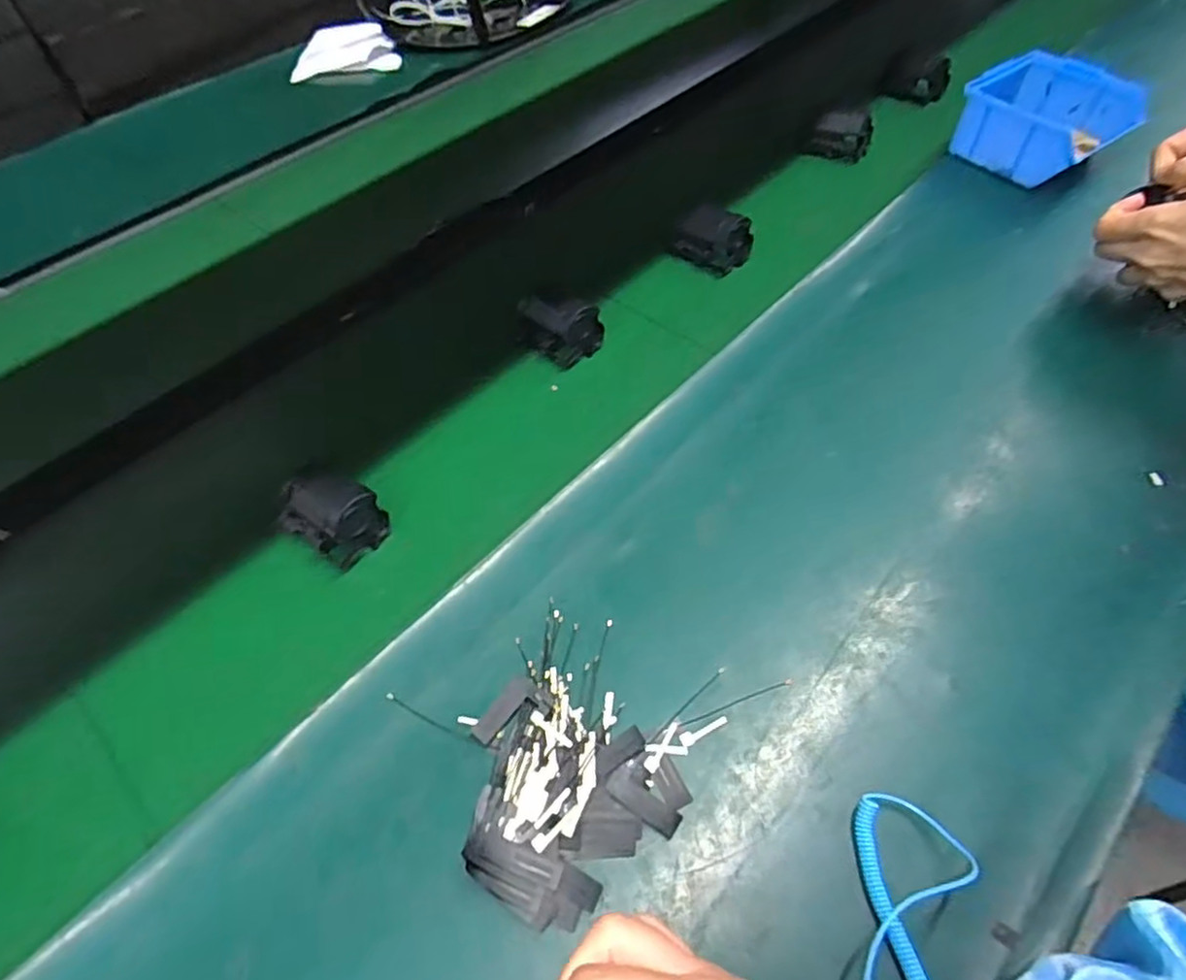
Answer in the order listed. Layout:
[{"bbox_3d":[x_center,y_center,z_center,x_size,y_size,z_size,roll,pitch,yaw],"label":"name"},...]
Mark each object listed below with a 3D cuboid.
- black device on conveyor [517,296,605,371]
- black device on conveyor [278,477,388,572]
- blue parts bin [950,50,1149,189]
[{"bbox_3d":[-0.032,-0.141,0.569,0.076,0.043,0.047,27,60,22],"label":"black device on conveyor"},{"bbox_3d":[-0.183,0.016,0.464,0.068,0.035,0.046,27,60,22],"label":"black device on conveyor"},{"bbox_3d":[0.447,-0.369,0.665,0.124,0.066,0.135,-28,57,-15],"label":"blue parts bin"}]

